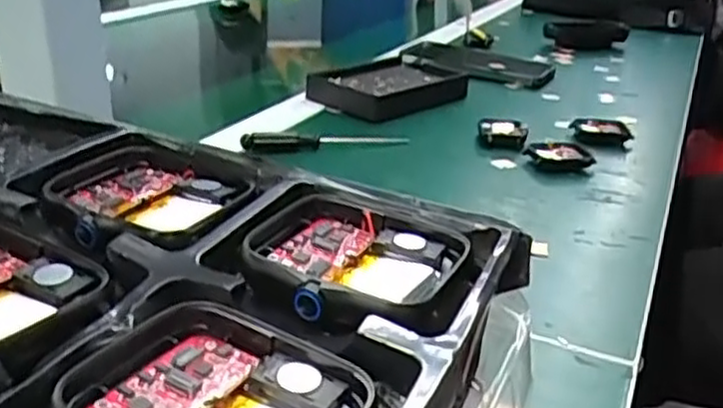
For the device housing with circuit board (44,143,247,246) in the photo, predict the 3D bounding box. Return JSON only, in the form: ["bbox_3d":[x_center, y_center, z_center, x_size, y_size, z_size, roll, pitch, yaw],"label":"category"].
[{"bbox_3d":[-0.051,-0.004,0.178,0.043,0.008,0.038,12,26,21],"label":"device housing with circuit board"}]

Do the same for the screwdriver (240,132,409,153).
[{"bbox_3d":[-0.026,-0.051,0.575,0.131,0.015,0.015,-6,25,-17],"label":"screwdriver"}]

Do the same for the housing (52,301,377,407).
[{"bbox_3d":[-0.023,0.031,0.118,0.043,0.007,0.044,8,22,18],"label":"housing"}]

